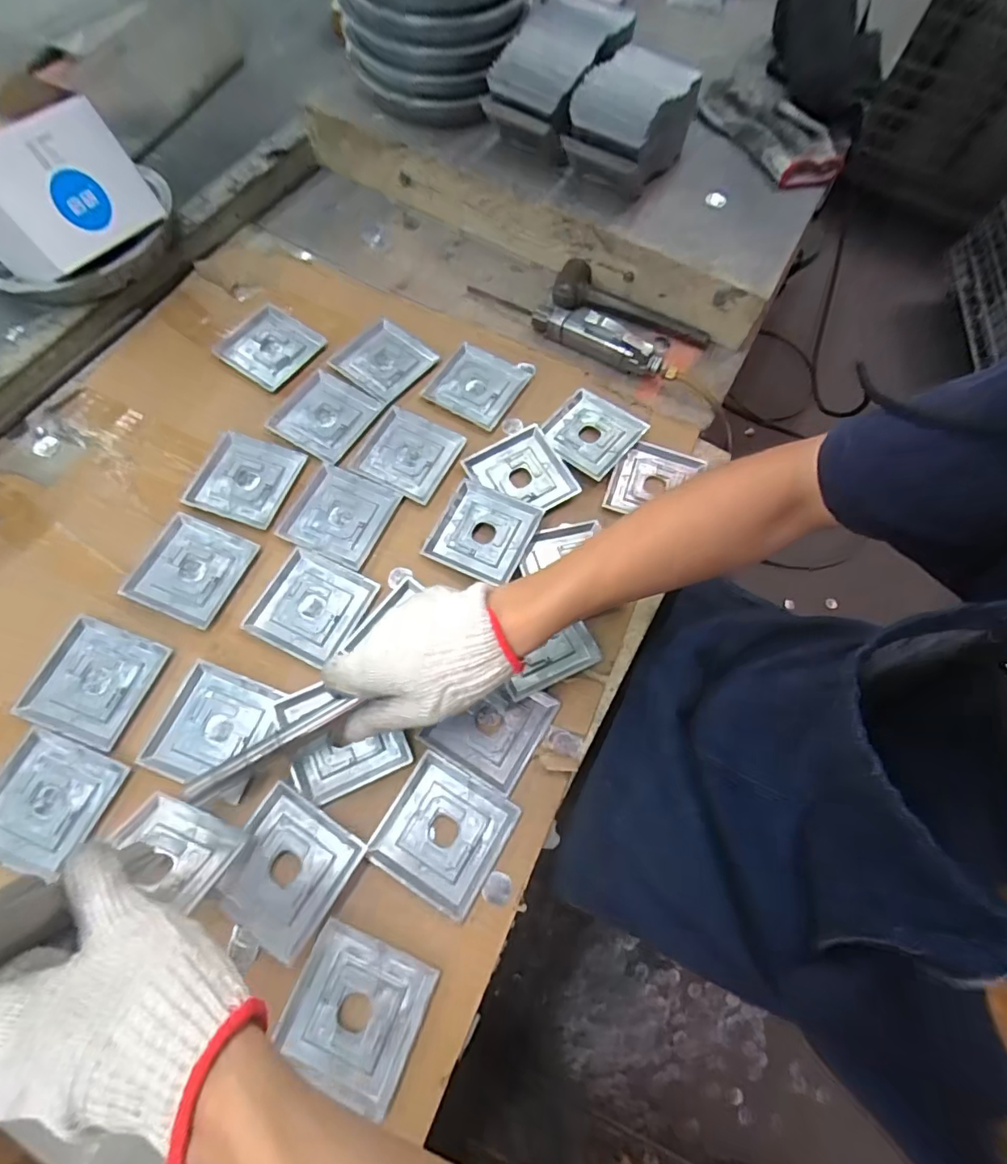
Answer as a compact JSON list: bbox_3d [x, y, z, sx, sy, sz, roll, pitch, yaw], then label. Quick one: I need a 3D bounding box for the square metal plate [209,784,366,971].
[{"bbox_3d":[-0.163,0.214,0.401,0.088,0.016,0.089,30,69,10],"label":"square metal plate"}]

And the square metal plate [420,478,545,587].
[{"bbox_3d":[-0.020,-0.049,0.510,0.089,0.014,0.089,25,68,8],"label":"square metal plate"}]

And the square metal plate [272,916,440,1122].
[{"bbox_3d":[-0.104,0.302,0.376,0.091,0.004,0.088,21,68,7],"label":"square metal plate"}]

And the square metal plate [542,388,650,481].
[{"bbox_3d":[0.092,-0.158,0.564,0.087,0.011,0.089,39,71,13],"label":"square metal plate"}]

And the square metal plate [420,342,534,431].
[{"bbox_3d":[-0.029,-0.216,0.587,0.090,0.009,0.089,29,69,10],"label":"square metal plate"}]

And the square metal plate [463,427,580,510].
[{"bbox_3d":[0.018,-0.108,0.541,0.087,0.008,0.092,-28,71,-13],"label":"square metal plate"}]

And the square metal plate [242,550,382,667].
[{"bbox_3d":[-0.173,0.021,0.485,0.090,0.005,0.089,25,68,8],"label":"square metal plate"}]

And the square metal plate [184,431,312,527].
[{"bbox_3d":[-0.258,-0.103,0.530,0.093,0.004,0.089,18,67,5],"label":"square metal plate"}]

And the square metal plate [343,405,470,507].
[{"bbox_3d":[-0.099,-0.134,0.550,0.096,0.005,0.088,26,68,9],"label":"square metal plate"}]

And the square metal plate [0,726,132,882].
[{"bbox_3d":[-0.353,0.169,0.412,0.092,0.004,0.088,20,67,6],"label":"square metal plate"}]

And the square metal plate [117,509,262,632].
[{"bbox_3d":[-0.288,-0.013,0.491,0.093,0.004,0.090,21,68,7],"label":"square metal plate"}]

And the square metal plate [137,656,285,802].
[{"bbox_3d":[-0.235,0.119,0.437,0.090,0.009,0.090,20,67,6],"label":"square metal plate"}]

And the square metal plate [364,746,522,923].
[{"bbox_3d":[-0.046,0.197,0.422,0.090,0.006,0.091,29,69,10],"label":"square metal plate"}]

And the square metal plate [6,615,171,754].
[{"bbox_3d":[-0.342,0.082,0.448,0.087,0.006,0.090,19,67,6],"label":"square metal plate"}]

